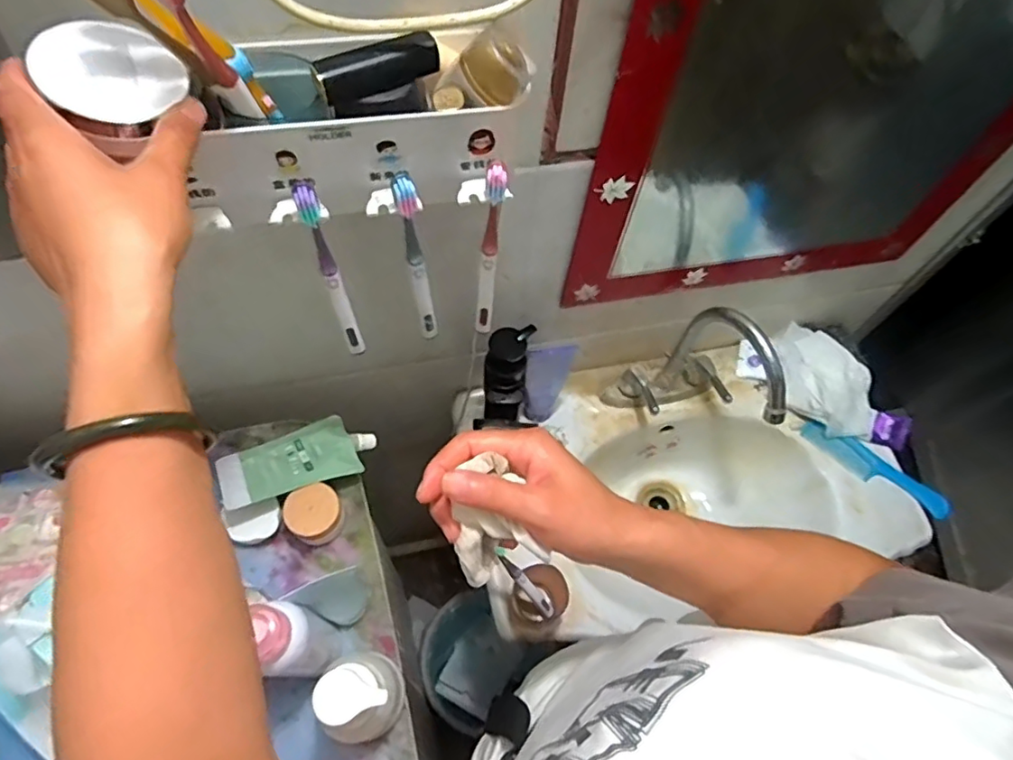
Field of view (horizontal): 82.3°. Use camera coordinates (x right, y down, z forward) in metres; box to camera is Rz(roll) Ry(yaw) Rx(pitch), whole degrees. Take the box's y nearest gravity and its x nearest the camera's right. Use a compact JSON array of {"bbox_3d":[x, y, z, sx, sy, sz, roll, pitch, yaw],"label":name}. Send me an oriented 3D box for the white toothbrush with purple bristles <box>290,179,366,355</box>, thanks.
[{"bbox_3d":[-0.133,-0.079,0.441,0.015,0.171,0.032,-20,65,-14],"label":"white toothbrush with purple bristles"}]

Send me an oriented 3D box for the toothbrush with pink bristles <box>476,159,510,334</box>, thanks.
[{"bbox_3d":[-0.013,-0.096,0.460,0.019,0.176,0.020,3,61,-2],"label":"toothbrush with pink bristles"}]

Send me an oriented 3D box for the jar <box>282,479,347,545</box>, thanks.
[{"bbox_3d":[-0.194,0.140,0.596,0.051,0.057,0.050,2,61,-3],"label":"jar"}]

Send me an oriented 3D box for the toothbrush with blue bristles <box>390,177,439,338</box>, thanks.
[{"bbox_3d":[-0.069,-0.086,0.453,0.020,0.175,0.018,-10,63,-9],"label":"toothbrush with blue bristles"}]

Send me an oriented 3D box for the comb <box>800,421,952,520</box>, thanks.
[{"bbox_3d":[0.530,0.129,0.834,0.215,0.012,0.041,38,95,14],"label":"comb"}]

